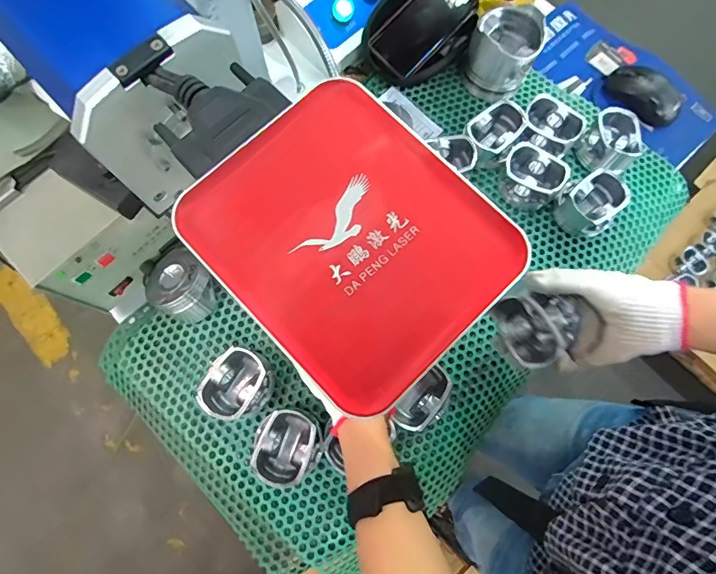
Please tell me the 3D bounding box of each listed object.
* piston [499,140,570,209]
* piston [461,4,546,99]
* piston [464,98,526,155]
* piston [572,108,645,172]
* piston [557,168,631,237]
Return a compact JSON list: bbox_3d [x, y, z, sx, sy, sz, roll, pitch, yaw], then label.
[{"bbox_3d":[0.223,-0.141,0.567,0.075,0.043,0.063,32,77,7],"label":"piston"},{"bbox_3d":[0.195,-0.318,0.597,0.085,0.079,0.085,0,75,-1],"label":"piston"},{"bbox_3d":[0.179,-0.205,0.585,0.080,0.041,0.059,-41,80,-11],"label":"piston"},{"bbox_3d":[0.333,-0.188,0.577,0.071,0.043,0.082,38,78,8],"label":"piston"},{"bbox_3d":[0.295,-0.105,0.558,0.078,0.043,0.069,-36,79,-10],"label":"piston"}]

